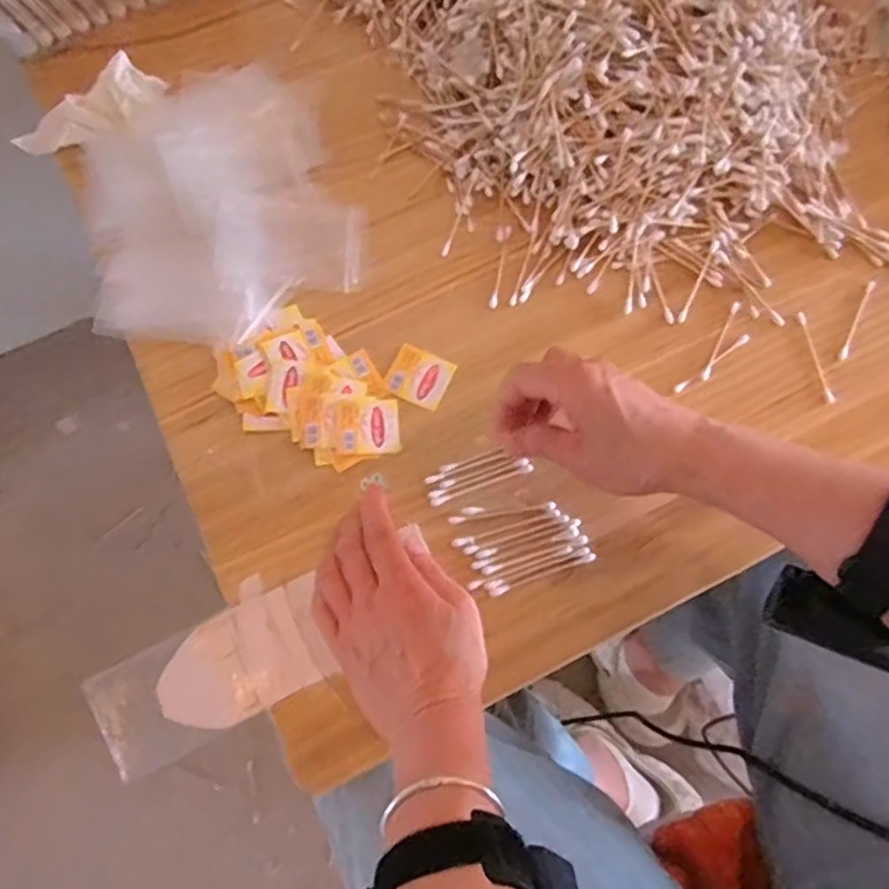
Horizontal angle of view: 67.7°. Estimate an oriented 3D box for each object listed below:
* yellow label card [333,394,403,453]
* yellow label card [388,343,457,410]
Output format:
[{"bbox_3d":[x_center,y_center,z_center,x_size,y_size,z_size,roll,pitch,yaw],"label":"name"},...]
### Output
[{"bbox_3d":[-0.054,-0.014,0.481,0.044,0.006,0.043,2,70,2],"label":"yellow label card"},{"bbox_3d":[-0.018,-0.051,0.492,0.043,0.006,0.040,24,80,12],"label":"yellow label card"}]

